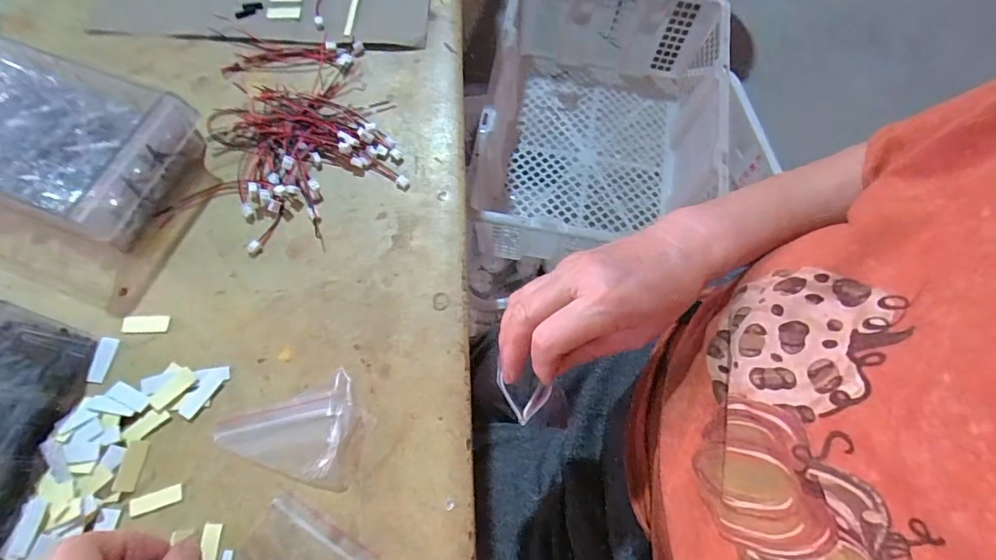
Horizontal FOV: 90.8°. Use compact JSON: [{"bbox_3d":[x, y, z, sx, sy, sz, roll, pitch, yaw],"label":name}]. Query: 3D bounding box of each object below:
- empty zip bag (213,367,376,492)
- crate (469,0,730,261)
[{"bbox_3d":[-0.118,0.084,0.297,0.085,0.004,0.064,21,69,5],"label":"empty zip bag"},{"bbox_3d":[0.165,-0.273,0.816,0.357,0.166,0.438,13,69,2],"label":"crate"}]

